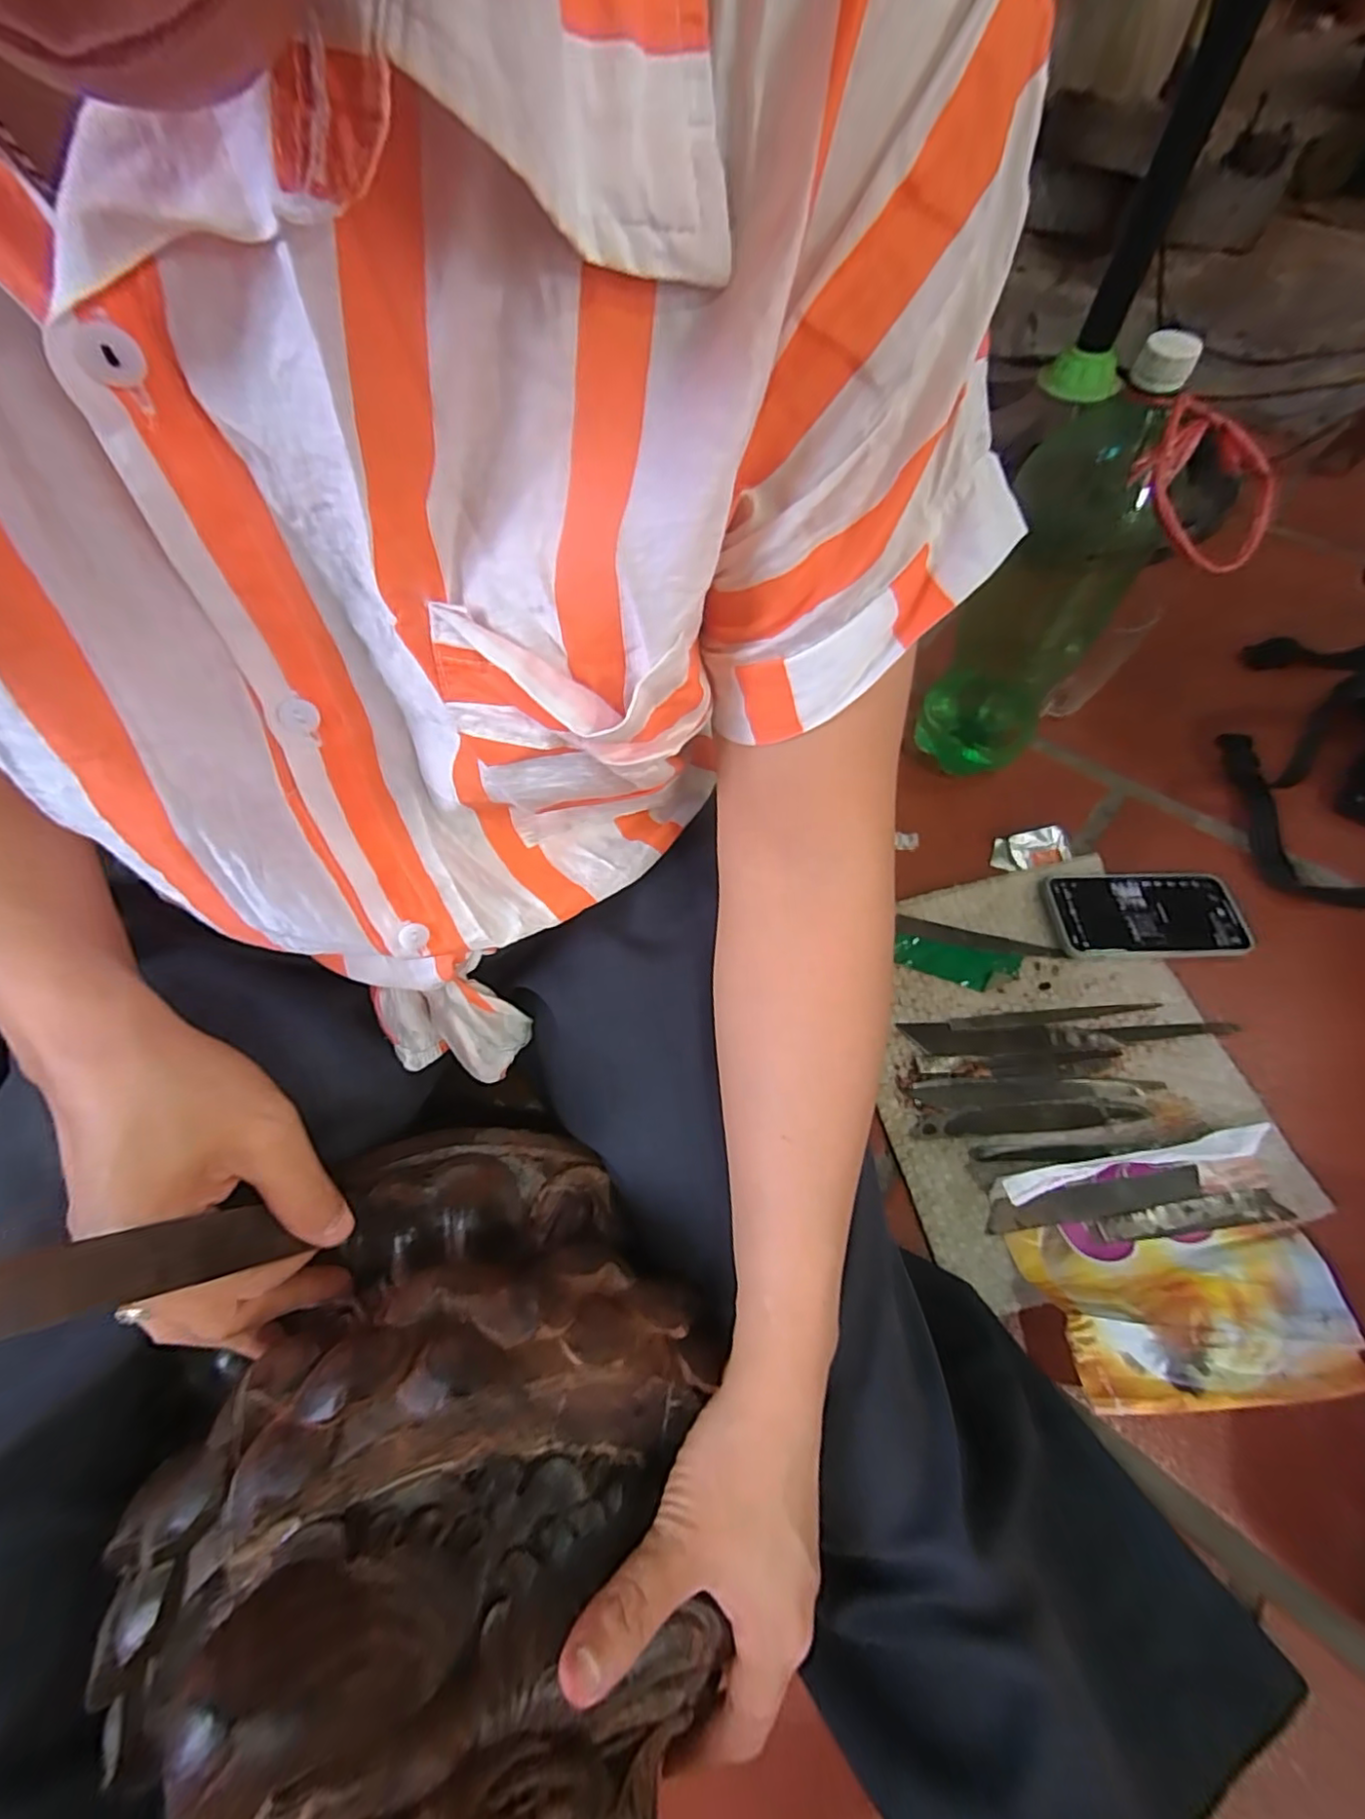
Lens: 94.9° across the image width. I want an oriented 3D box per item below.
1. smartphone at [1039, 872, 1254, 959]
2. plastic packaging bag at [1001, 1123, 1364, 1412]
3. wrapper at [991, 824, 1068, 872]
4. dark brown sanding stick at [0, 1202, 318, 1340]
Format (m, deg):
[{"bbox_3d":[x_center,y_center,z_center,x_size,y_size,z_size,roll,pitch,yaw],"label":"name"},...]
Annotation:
[{"bbox_3d":[0.400,0.002,0.546,0.154,0.015,0.085,-4,61,0],"label":"smartphone"},{"bbox_3d":[0.330,0.239,0.415,0.194,0.036,0.144,-9,61,-3],"label":"plastic packaging bag"},{"bbox_3d":[0.326,-0.057,0.587,0.067,0.010,0.038,-9,61,-3],"label":"wrapper"},{"bbox_3d":[-0.164,0.108,0.194,0.004,0.088,0.020,-35,68,11],"label":"dark brown sanding stick"}]

